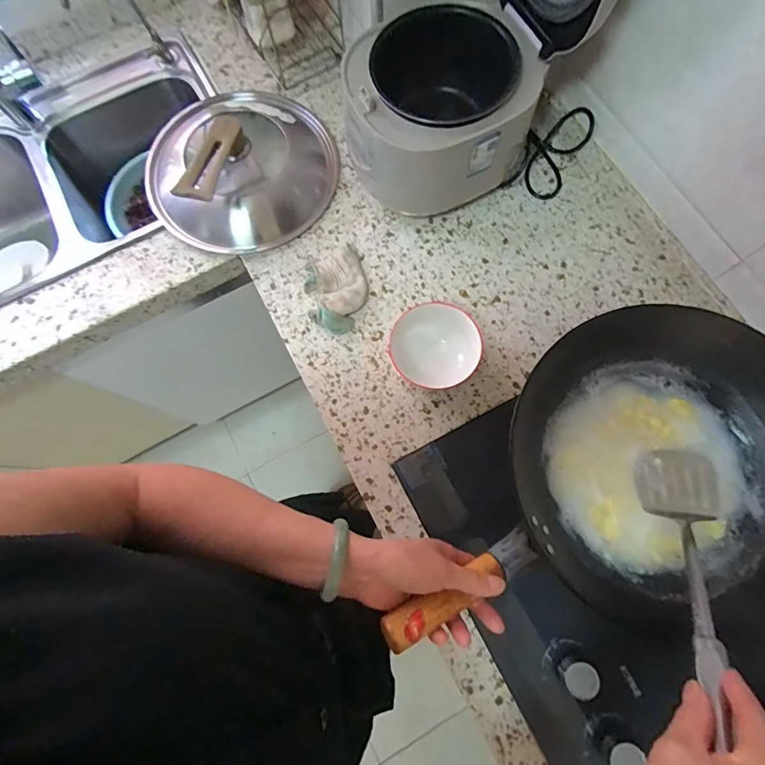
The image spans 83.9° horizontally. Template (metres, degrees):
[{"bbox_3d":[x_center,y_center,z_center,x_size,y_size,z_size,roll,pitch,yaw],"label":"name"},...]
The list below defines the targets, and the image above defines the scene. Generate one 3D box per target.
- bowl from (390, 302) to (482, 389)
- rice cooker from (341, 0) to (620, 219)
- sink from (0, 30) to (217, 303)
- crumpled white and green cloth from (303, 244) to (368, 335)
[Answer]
[{"bbox_3d":[0.077,-0.050,0.622,0.119,0.063,0.129,0,75,2],"label":"bowl"},{"bbox_3d":[0.092,-0.437,0.546,0.280,0.409,0.235,-32,77,-6],"label":"rice cooker"},{"bbox_3d":[-0.620,-0.310,0.828,0.739,0.205,0.389,-29,76,-6],"label":"sink"},{"bbox_3d":[-0.072,-0.148,0.669,0.093,0.035,0.138,-13,75,-2],"label":"crumpled white and green cloth"}]

